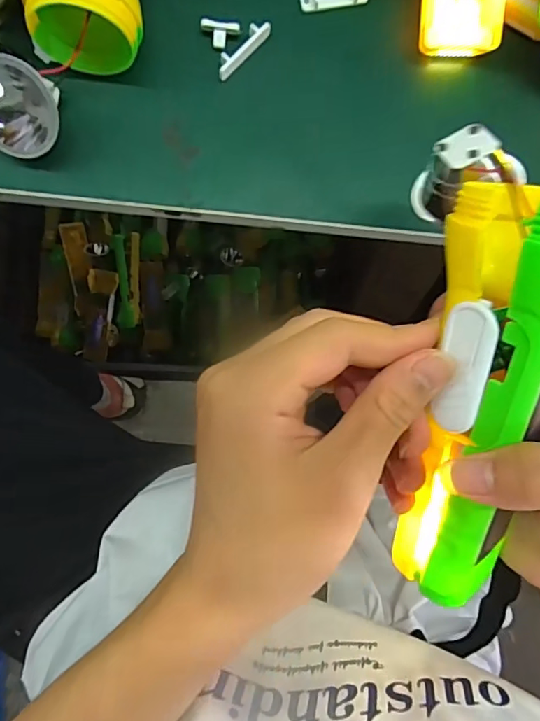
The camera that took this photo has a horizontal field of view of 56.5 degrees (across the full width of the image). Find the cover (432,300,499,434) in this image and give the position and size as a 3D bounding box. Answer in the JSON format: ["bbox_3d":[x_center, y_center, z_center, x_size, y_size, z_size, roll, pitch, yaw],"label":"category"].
[{"bbox_3d":[0.067,0.003,0.175,0.004,0.018,0.047,-14,118,-36],"label":"cover"}]

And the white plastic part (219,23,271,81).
[{"bbox_3d":[-0.015,-0.165,0.266,0.008,0.006,0.037,43,87,-3],"label":"white plastic part"}]

